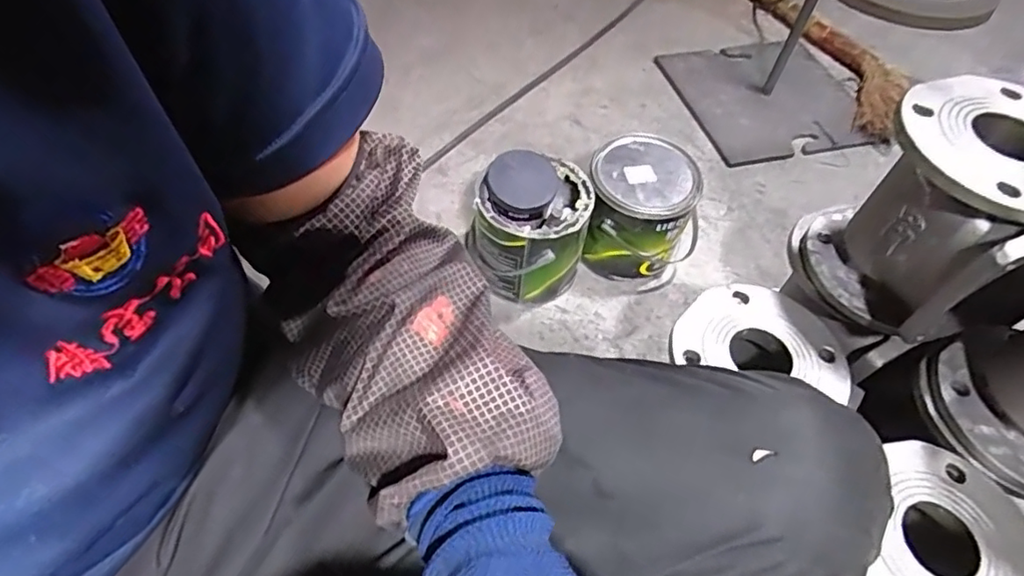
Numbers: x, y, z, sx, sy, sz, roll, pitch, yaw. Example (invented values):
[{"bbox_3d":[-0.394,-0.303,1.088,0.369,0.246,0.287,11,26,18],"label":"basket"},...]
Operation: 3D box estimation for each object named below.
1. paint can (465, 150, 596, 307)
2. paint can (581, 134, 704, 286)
[{"bbox_3d":[0.027,-0.085,0.800,0.149,0.187,0.137,2,56,-3],"label":"paint can"},{"bbox_3d":[0.191,-0.110,0.836,0.161,0.164,0.140,9,56,2],"label":"paint can"}]

